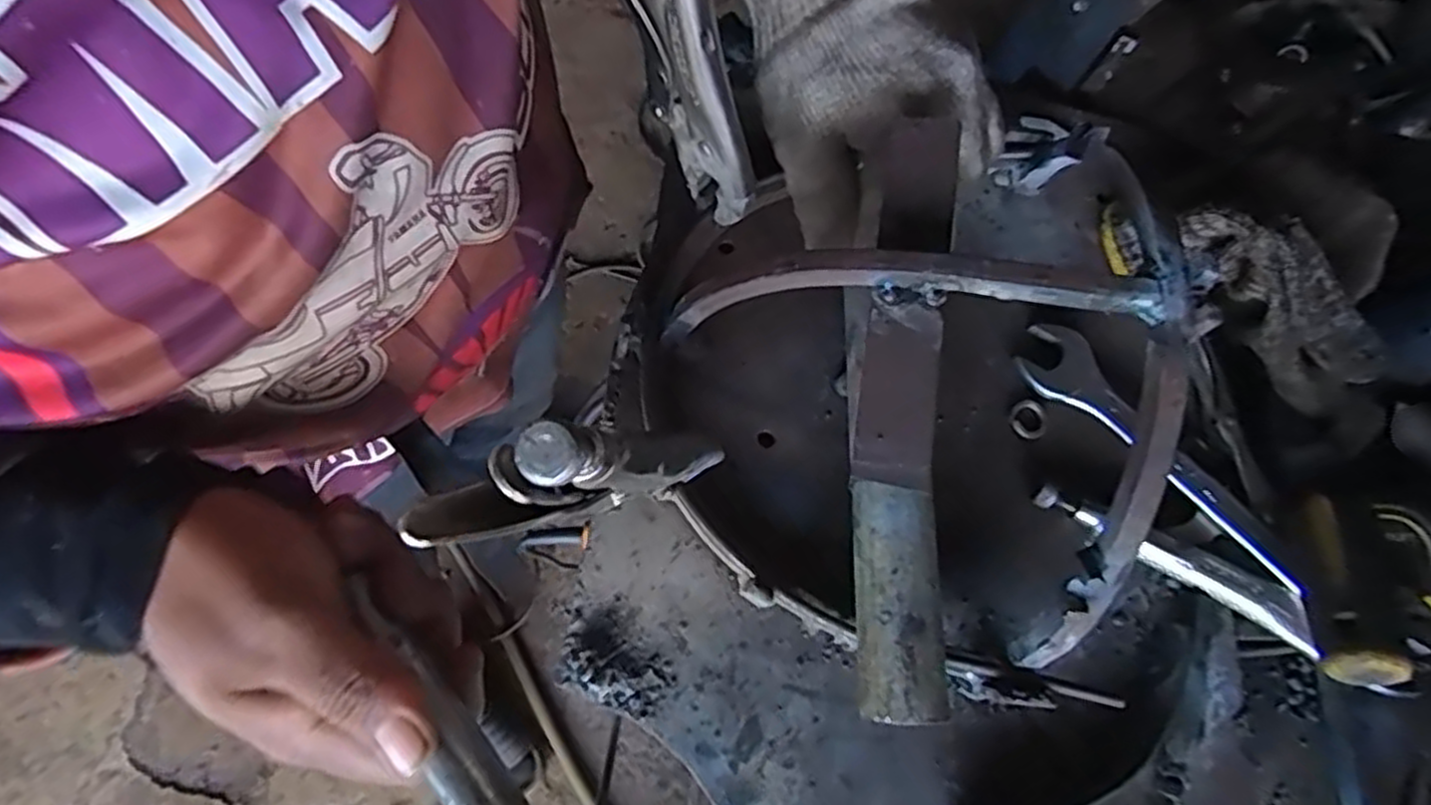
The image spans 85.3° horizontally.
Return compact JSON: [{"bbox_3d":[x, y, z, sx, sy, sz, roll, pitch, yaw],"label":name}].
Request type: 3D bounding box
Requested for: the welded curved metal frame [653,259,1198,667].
[{"bbox_3d":[0.067,0.022,0.297,0.180,0.111,0.138,5,72,-1],"label":"welded curved metal frame"}]

